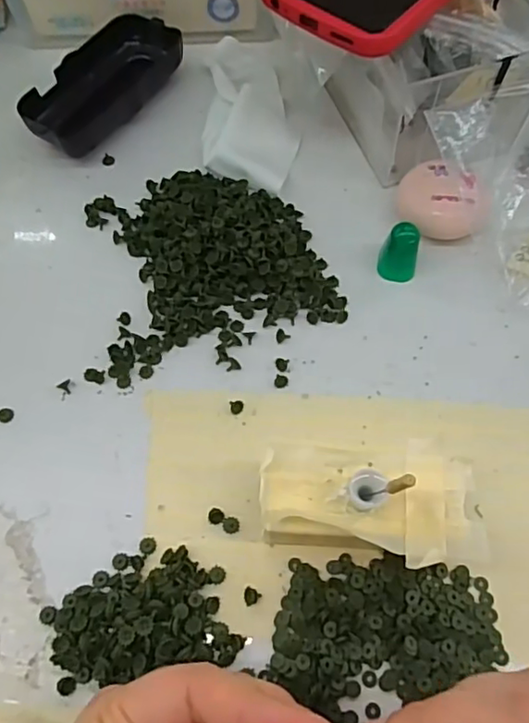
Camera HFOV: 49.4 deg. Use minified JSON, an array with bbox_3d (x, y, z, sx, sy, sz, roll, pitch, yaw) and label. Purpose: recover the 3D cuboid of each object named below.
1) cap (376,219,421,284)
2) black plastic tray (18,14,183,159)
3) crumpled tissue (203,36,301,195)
[{"bbox_3d":[0.072,-0.057,0.300,0.019,0.028,0.016,18,67,9],"label":"cap"},{"bbox_3d":[-0.100,-0.172,0.360,0.053,0.021,0.111,31,70,15],"label":"black plastic tray"},{"bbox_3d":[-0.011,-0.160,0.357,0.054,0.017,0.130,-4,65,-1],"label":"crumpled tissue"}]

